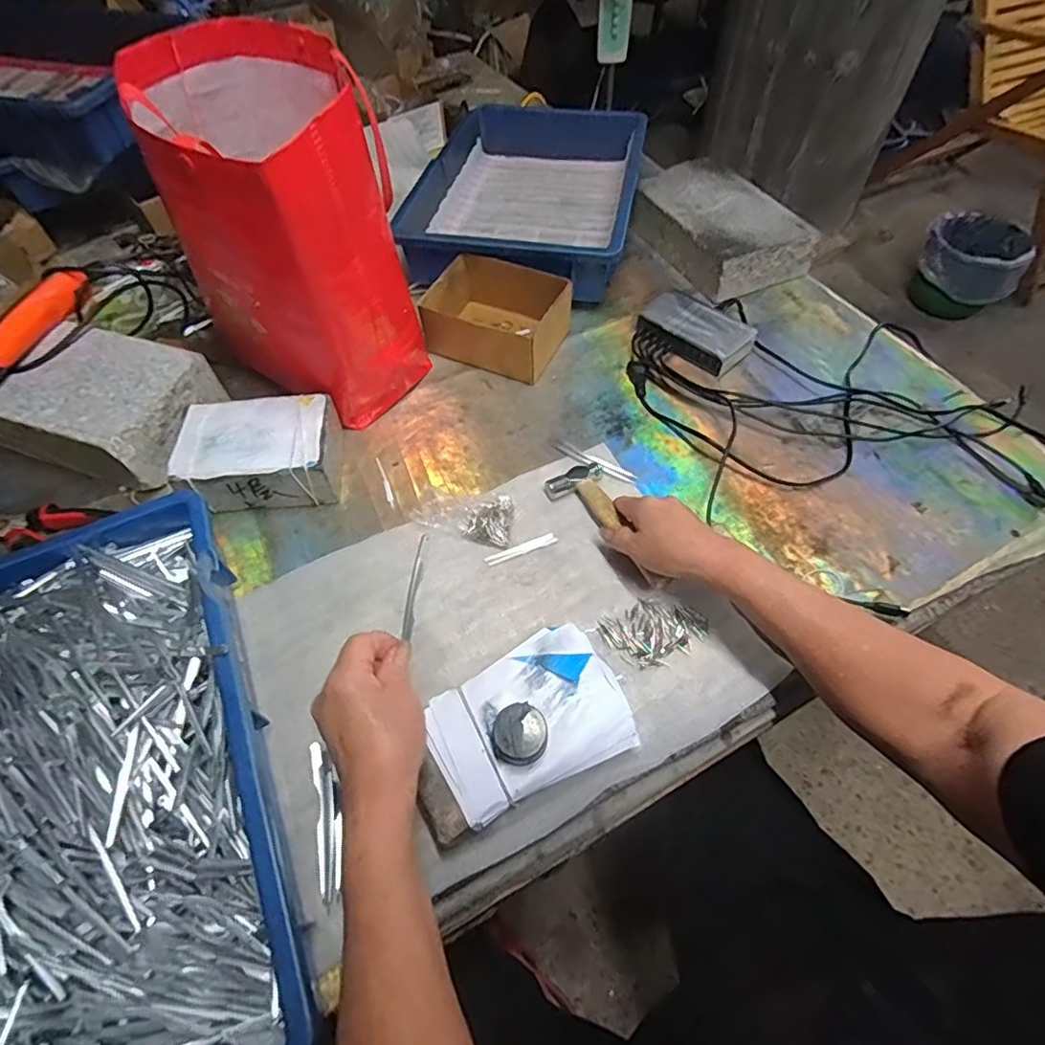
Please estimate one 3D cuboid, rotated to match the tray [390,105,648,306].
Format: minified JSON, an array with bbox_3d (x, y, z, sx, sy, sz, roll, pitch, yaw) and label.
[{"bbox_3d":[0.013,-0.485,0.829,0.296,0.075,0.425,9,57,8],"label":"tray"}]

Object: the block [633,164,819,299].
[{"bbox_3d":[0.271,-0.417,0.795,0.146,0.060,0.240,-24,59,-13],"label":"block"}]

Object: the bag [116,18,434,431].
[{"bbox_3d":[-0.235,-0.284,0.583,0.195,0.287,0.278,-21,58,-12],"label":"bag"}]

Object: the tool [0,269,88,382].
[{"bbox_3d":[-0.541,-0.203,0.599,0.044,0.037,0.192,9,57,8],"label":"tool"}]

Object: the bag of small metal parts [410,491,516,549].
[{"bbox_3d":[-0.057,-0.012,0.559,0.093,0.029,0.056,5,57,6],"label":"bag of small metal parts"}]

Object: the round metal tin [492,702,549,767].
[{"bbox_3d":[-0.002,0.153,0.408,0.039,0.021,0.038,-1,57,1],"label":"round metal tin"}]

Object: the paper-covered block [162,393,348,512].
[{"bbox_3d":[-0.270,-0.072,0.590,0.149,0.066,0.108,-8,57,-3],"label":"paper-covered block"}]

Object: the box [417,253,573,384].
[{"bbox_3d":[-0.031,-0.252,0.690,0.160,0.071,0.118,17,59,13],"label":"box"}]

